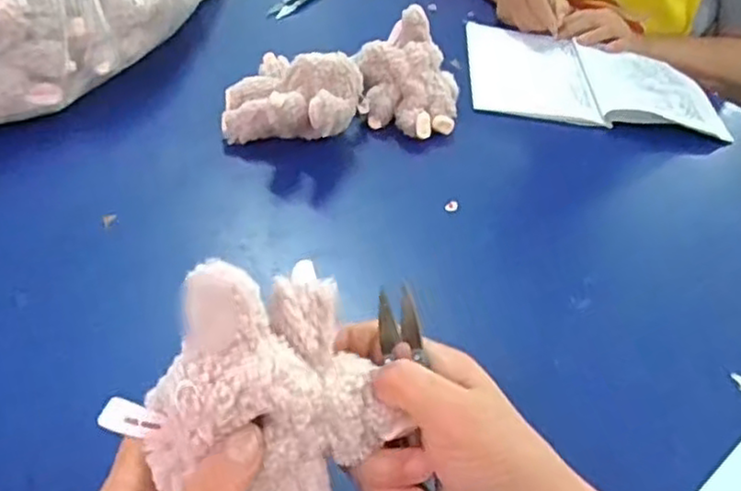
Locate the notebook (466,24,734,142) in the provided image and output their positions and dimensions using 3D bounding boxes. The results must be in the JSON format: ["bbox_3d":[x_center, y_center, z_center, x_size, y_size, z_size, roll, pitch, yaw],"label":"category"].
[{"bbox_3d":[0.241,-0.189,0.786,0.262,0.014,0.186,8,42,2],"label":"notebook"}]

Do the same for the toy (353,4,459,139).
[{"bbox_3d":[0.035,-0.163,0.679,0.102,0.075,0.104,9,42,3],"label":"toy"}]

